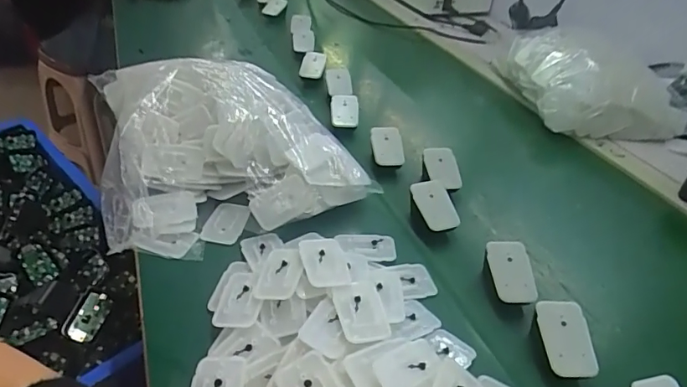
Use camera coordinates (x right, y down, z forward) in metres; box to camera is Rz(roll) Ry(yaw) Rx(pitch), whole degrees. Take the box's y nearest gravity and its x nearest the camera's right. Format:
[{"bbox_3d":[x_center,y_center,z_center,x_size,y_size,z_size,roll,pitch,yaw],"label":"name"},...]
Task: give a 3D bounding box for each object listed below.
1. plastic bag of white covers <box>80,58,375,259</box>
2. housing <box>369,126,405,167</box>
[{"bbox_3d":[-0.151,-0.075,0.627,0.311,0.129,0.279,-8,39,-16],"label":"plastic bag of white covers"},{"bbox_3d":[0.063,-0.068,0.686,0.044,0.058,0.013,-5,2,11],"label":"housing"}]

